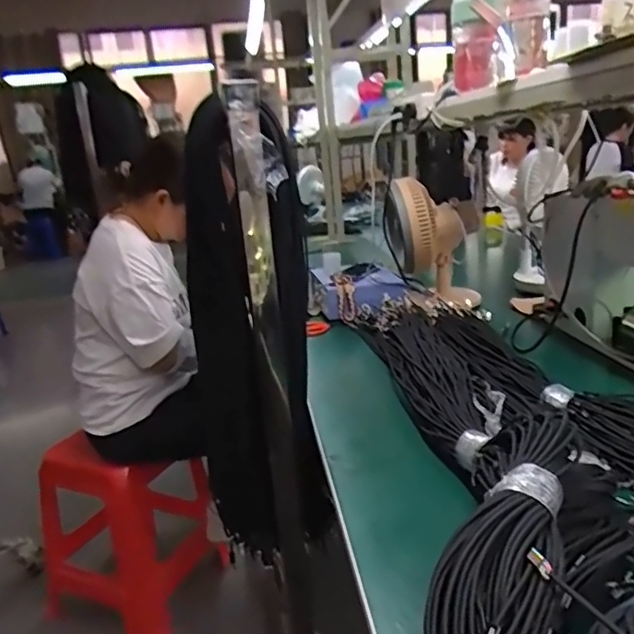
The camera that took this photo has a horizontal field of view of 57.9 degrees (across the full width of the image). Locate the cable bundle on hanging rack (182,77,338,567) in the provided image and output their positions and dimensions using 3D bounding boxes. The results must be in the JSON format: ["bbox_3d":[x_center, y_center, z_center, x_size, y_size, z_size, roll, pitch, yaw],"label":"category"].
[{"bbox_3d":[-0.094,0.050,0.879,0.184,0.703,0.135,-8,18,-8],"label":"cable bundle on hanging rack"}]

